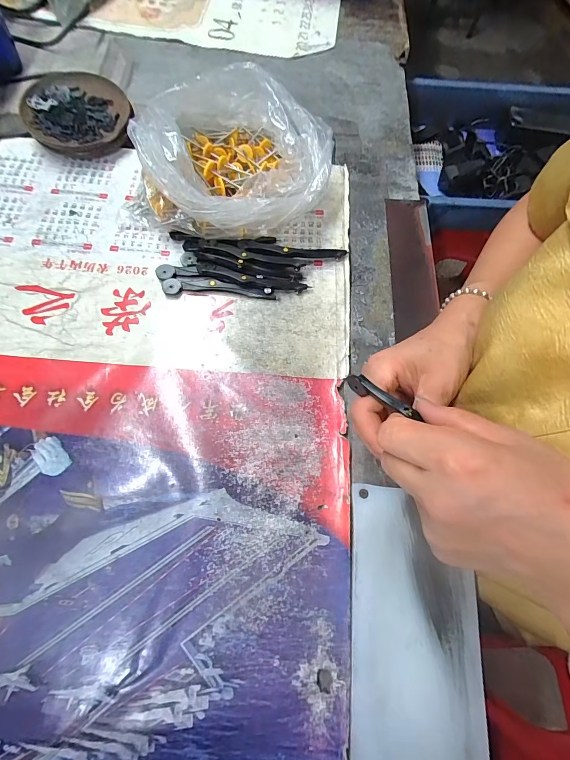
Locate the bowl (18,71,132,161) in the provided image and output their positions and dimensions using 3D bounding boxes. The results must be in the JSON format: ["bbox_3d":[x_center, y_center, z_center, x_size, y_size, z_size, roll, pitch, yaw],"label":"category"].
[{"bbox_3d":[-0.245,-0.317,0.427,0.113,0.033,0.117,1,69,-2],"label":"bowl"}]

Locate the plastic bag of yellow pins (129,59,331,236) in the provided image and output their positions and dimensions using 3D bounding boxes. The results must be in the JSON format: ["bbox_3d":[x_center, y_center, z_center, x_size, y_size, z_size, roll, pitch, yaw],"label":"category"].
[{"bbox_3d":[-0.052,-0.227,0.373,0.188,0.088,0.163,18,70,4],"label":"plastic bag of yellow pins"}]

